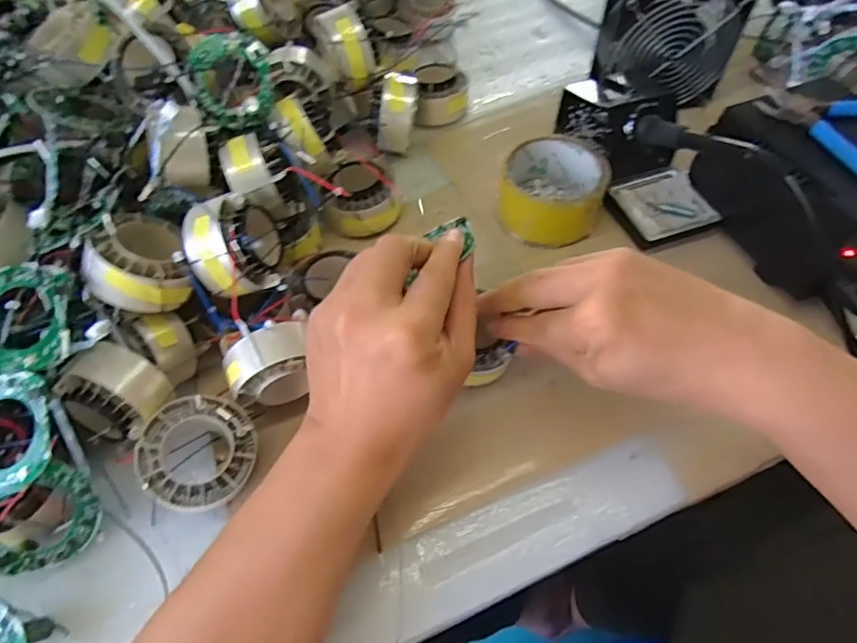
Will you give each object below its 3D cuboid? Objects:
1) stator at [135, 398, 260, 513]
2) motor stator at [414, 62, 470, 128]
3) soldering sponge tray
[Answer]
[{"bbox_3d":[-0.139,0.079,0.325,0.066,0.015,0.067,-7,72,-22],"label":"stator"},{"bbox_3d":[0.013,-0.232,0.547,0.054,0.039,0.055,-4,56,1],"label":"motor stator"},{"bbox_3d":[0.195,-0.097,0.451,0.071,0.016,0.069,-22,58,-10],"label":"soldering sponge tray"}]

